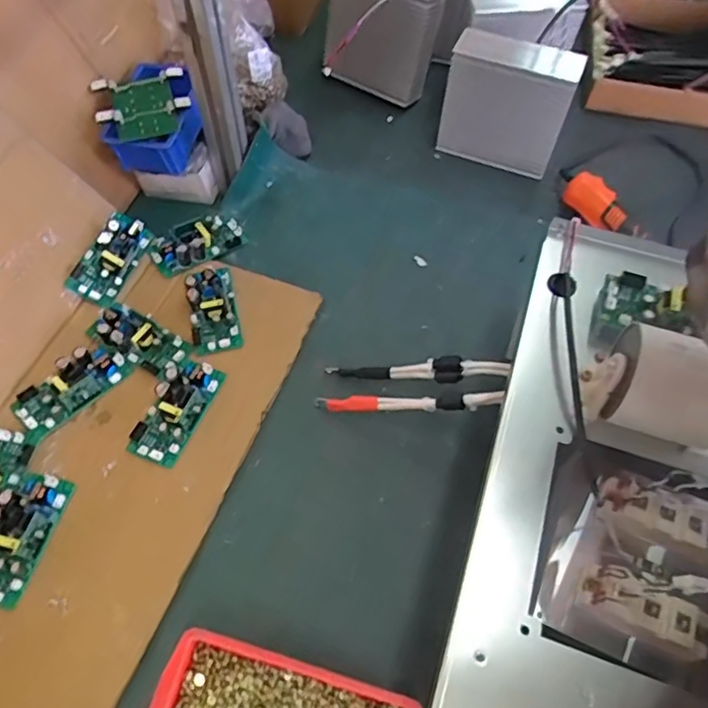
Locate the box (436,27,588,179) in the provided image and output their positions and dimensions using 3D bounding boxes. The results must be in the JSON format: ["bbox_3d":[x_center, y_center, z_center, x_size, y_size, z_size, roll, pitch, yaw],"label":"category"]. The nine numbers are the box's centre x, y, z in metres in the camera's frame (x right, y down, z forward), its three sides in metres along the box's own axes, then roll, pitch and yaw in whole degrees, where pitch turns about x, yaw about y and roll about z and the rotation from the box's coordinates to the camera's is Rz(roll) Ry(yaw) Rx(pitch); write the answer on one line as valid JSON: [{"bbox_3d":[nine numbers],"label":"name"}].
[{"bbox_3d":[0.207,-0.337,0.756,0.164,0.158,0.051,20,61,11],"label":"box"}]

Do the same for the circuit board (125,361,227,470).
[{"bbox_3d":[-0.187,0.057,0.589,0.055,0.024,0.117,22,61,12],"label":"circuit board"}]

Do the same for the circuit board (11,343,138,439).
[{"bbox_3d":[-0.305,0.030,0.599,0.054,0.021,0.118,38,65,20],"label":"circuit board"}]

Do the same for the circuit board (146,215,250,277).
[{"bbox_3d":[-0.200,-0.145,0.713,0.121,0.030,0.061,-26,63,-16],"label":"circuit board"}]

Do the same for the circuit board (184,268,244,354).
[{"bbox_3d":[-0.167,-0.057,0.655,0.055,0.019,0.111,-12,60,-8],"label":"circuit board"}]

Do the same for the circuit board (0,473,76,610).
[{"bbox_3d":[-0.318,0.168,0.520,0.056,0.019,0.118,12,59,6],"label":"circuit board"}]

